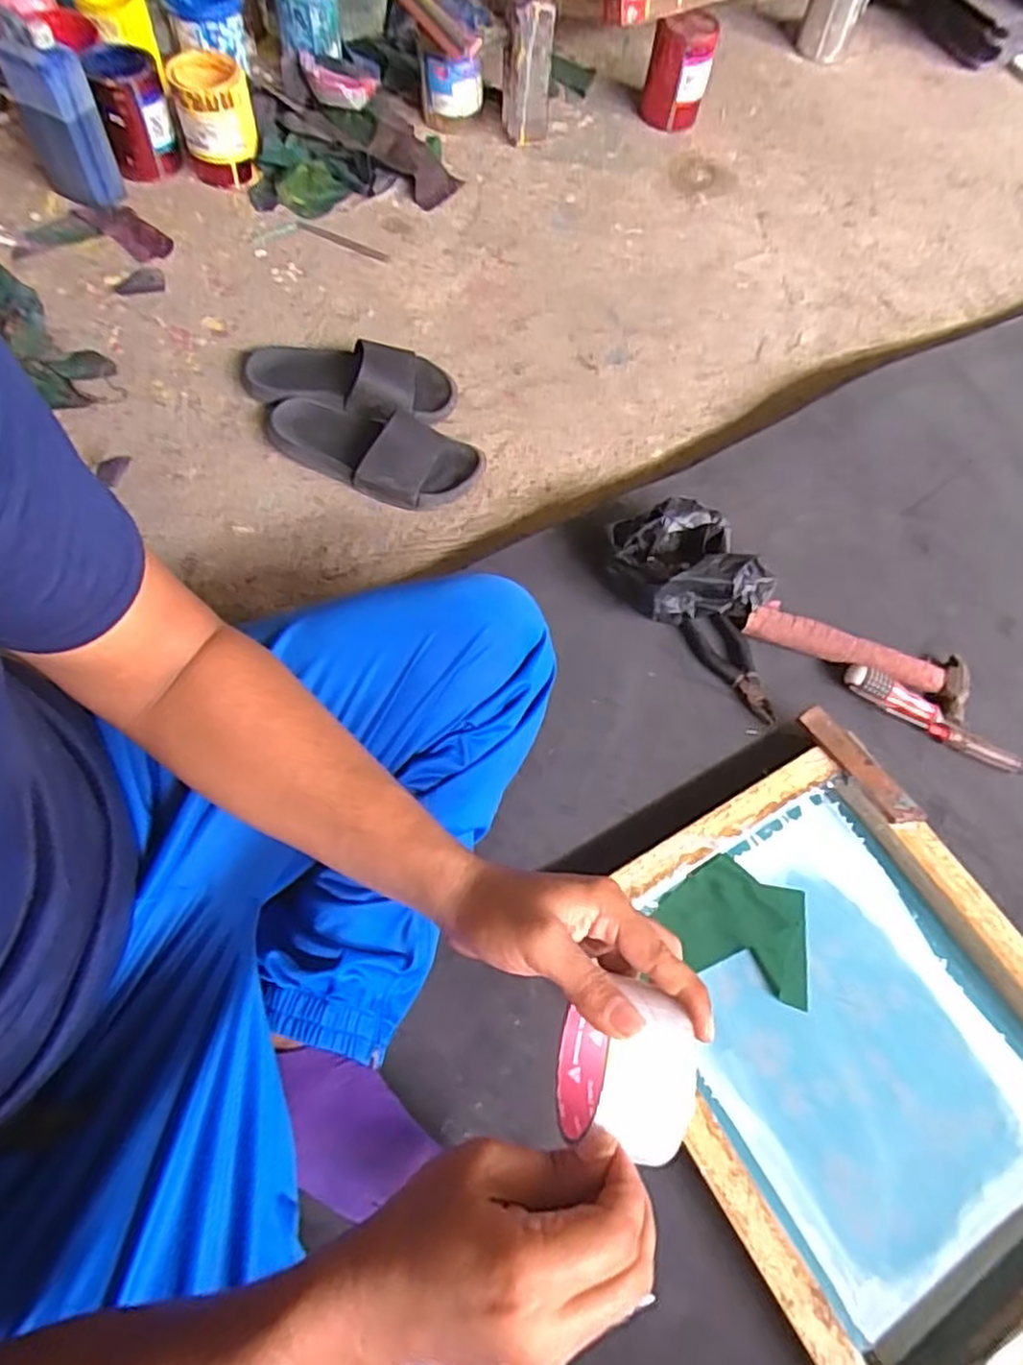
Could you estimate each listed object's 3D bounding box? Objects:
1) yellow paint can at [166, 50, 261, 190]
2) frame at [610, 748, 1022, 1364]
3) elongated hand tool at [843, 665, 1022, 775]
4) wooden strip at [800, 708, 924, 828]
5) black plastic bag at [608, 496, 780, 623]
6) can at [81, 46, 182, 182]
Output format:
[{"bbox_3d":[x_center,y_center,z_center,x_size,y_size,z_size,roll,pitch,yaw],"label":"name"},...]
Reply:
[{"bbox_3d":[-0.427,-0.812,1.042,0.109,0.132,0.119,0,68,0],"label":"yellow paint can"},{"bbox_3d":[0.319,0.328,0.650,0.379,0.063,0.476,-27,71,-16],"label":"frame"},{"bbox_3d":[0.472,0.042,0.796,0.211,0.024,0.036,30,71,11],"label":"elongated hand tool"},{"bbox_3d":[0.363,0.086,0.742,0.032,0.013,0.150,-36,73,-18],"label":"wooden strip"},{"bbox_3d":[0.201,-0.138,0.819,0.176,0.108,0.124,3,65,-1],"label":"black plastic bag"},{"bbox_3d":[-0.533,-0.802,1.012,0.101,0.133,0.079,-20,69,-13],"label":"can"}]

